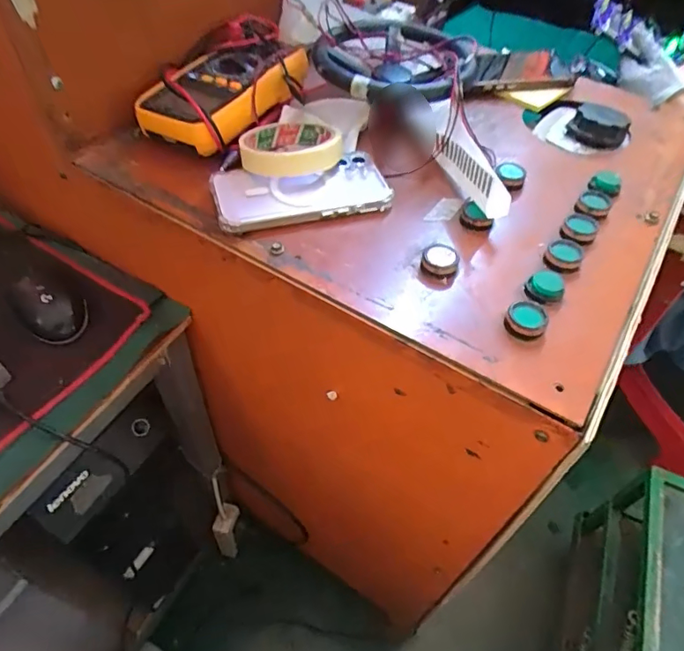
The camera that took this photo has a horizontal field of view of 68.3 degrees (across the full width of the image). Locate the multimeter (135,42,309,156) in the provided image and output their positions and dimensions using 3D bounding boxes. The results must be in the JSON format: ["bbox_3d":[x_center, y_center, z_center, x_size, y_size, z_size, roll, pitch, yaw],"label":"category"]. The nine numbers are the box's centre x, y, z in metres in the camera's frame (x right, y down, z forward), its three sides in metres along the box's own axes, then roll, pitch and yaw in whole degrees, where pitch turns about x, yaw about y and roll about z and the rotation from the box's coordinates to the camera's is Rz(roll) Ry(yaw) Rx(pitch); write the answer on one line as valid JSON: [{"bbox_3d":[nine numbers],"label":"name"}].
[{"bbox_3d":[-0.116,-0.241,0.515,0.100,0.042,0.180,29,56,19],"label":"multimeter"}]

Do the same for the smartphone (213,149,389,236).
[{"bbox_3d":[-0.035,-0.121,0.451,0.153,0.012,0.067,-12,53,-12],"label":"smartphone"}]

